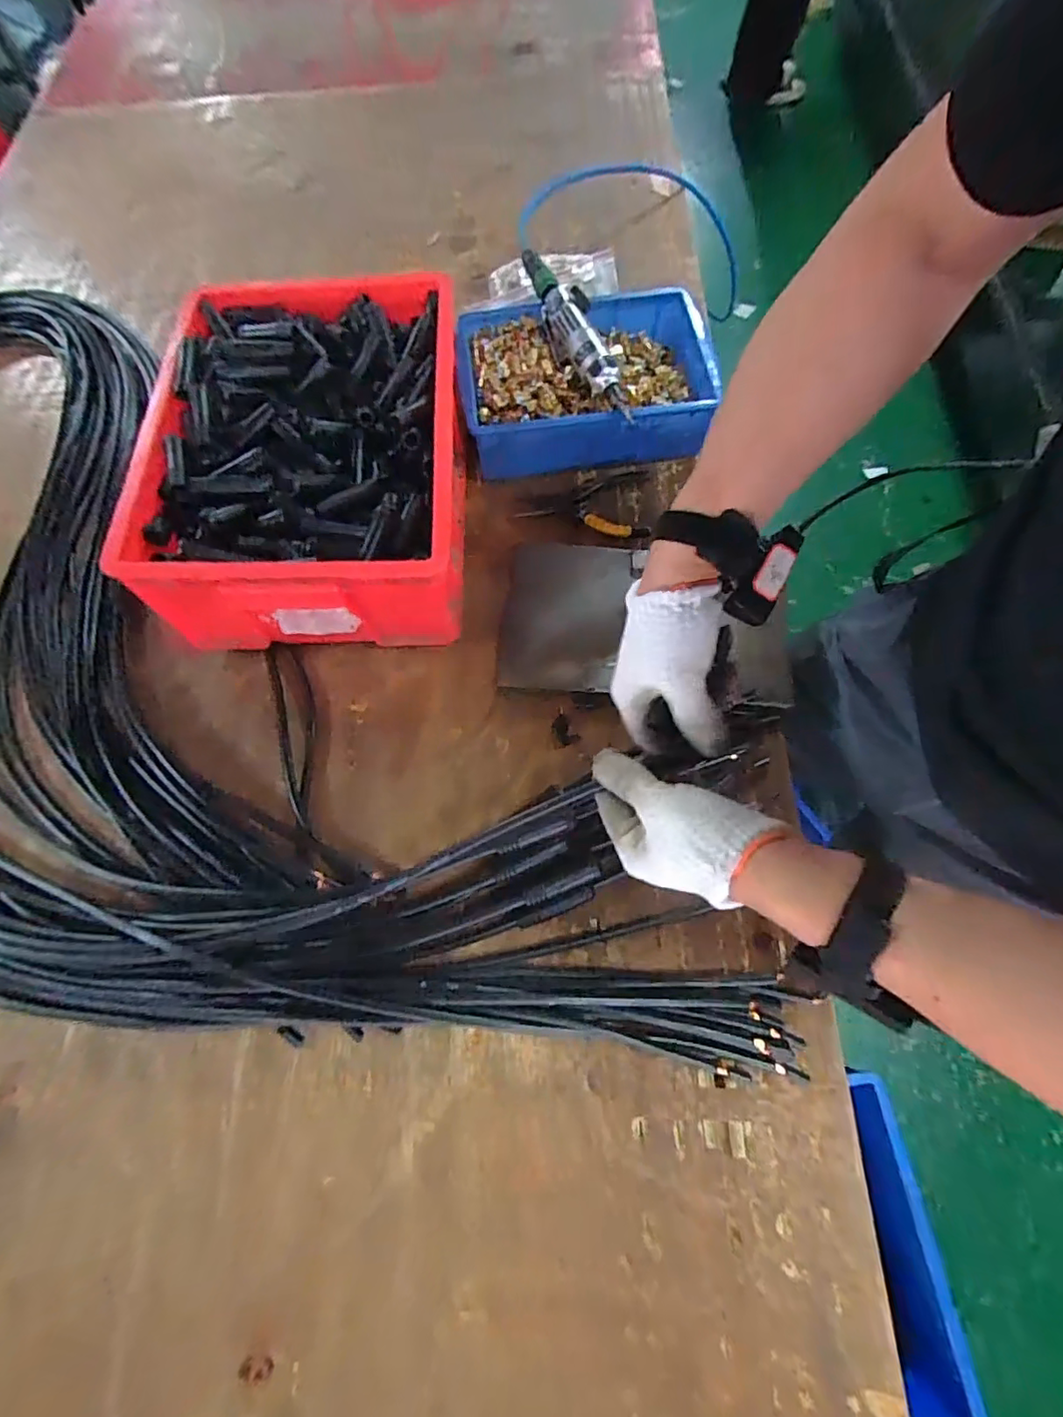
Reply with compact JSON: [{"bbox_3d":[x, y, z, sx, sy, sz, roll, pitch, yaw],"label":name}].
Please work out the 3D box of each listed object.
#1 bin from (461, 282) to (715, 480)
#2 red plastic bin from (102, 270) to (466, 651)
[{"bbox_3d":[0.068,-0.410,0.725,0.298,0.087,0.209,-5,68,0],"label":"bin"},{"bbox_3d":[-0.232,-0.271,0.646,0.297,0.161,0.406,-3,68,1],"label":"red plastic bin"}]

